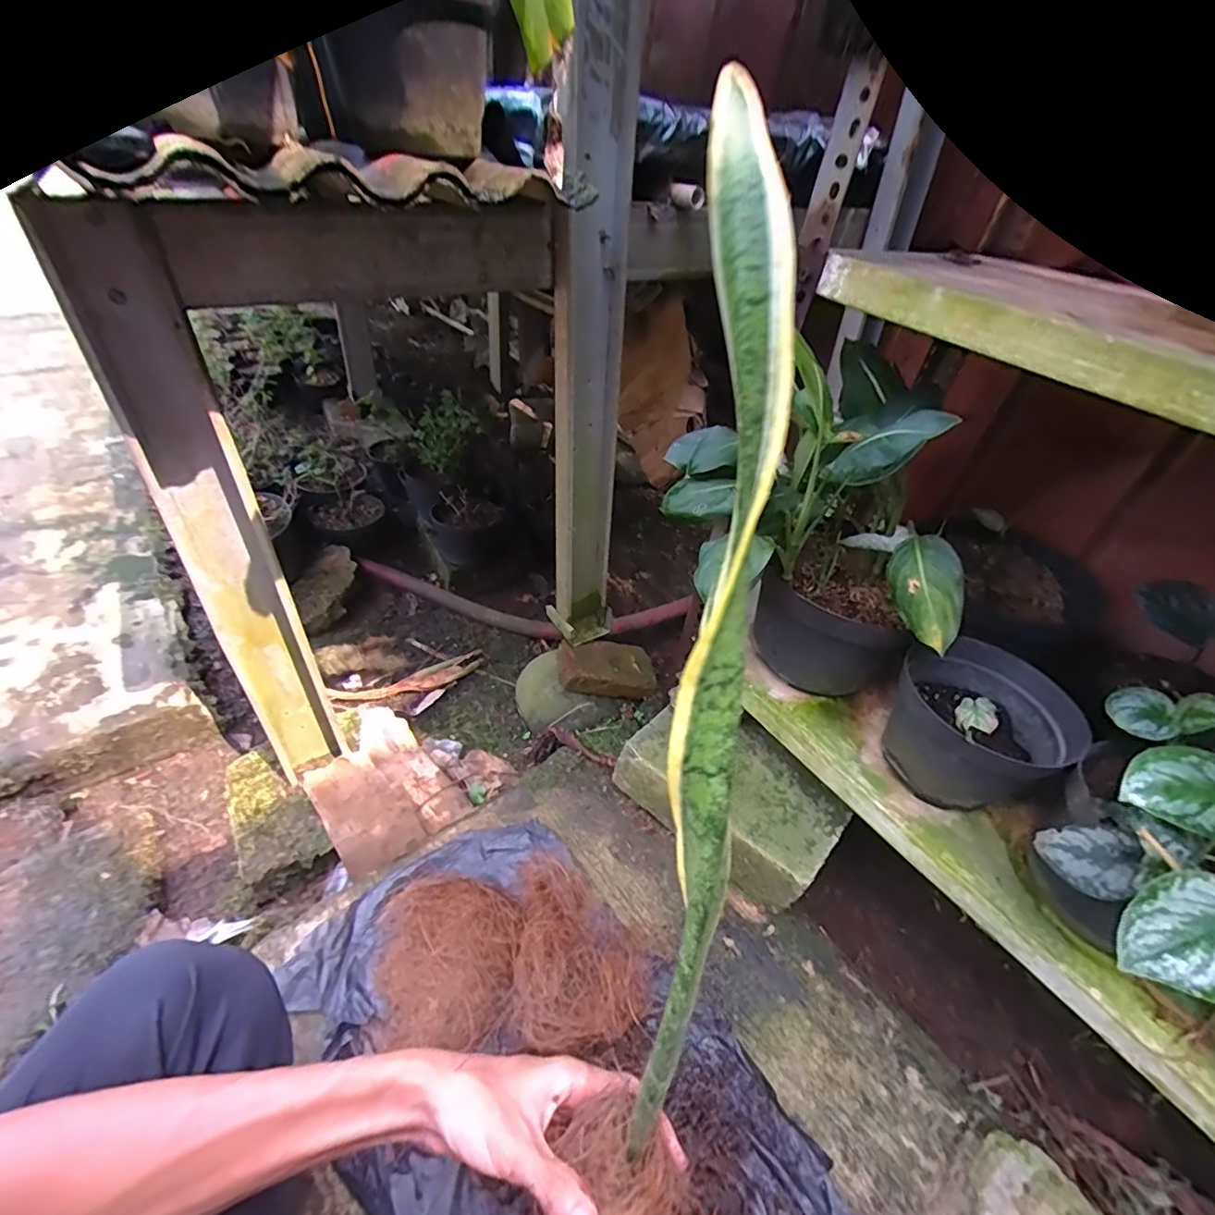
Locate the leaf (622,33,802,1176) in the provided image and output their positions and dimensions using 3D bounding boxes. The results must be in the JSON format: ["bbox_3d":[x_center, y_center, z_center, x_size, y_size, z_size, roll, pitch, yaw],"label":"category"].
[{"bbox_3d":[0.043,0.027,0.230,0.028,0.437,0.037,3,9,-4],"label":"leaf"}]

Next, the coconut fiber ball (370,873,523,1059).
[{"bbox_3d":[-0.162,0.348,0.559,0.142,0.044,0.148,4,39,-3],"label":"coconut fiber ball"}]

